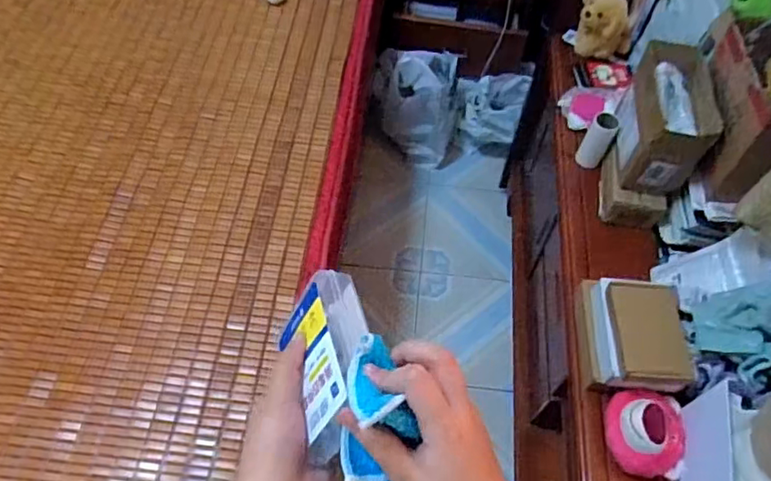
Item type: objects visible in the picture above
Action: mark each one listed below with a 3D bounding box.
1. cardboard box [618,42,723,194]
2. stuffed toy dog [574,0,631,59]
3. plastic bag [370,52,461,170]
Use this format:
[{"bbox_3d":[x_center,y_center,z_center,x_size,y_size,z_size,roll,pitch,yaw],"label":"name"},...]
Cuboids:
[{"bbox_3d":[0.443,-0.205,0.949,0.106,0.133,0.237,10,57,4],"label":"cardboard box"},{"bbox_3d":[0.436,-0.422,1.172,0.115,0.130,0.065,17,58,8],"label":"stuffed toy dog"},{"bbox_3d":[0.084,-0.413,1.728,0.238,0.277,0.274,4,57,0],"label":"plastic bag"}]

